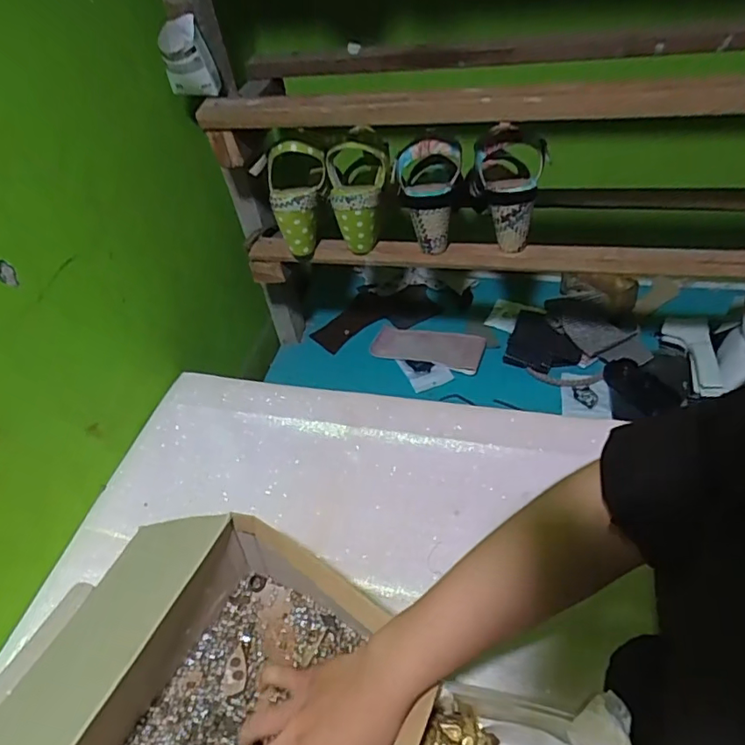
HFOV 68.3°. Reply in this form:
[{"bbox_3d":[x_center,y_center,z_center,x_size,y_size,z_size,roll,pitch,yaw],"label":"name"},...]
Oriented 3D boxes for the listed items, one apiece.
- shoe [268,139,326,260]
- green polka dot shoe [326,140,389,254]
[{"bbox_3d":[-0.094,-0.225,0.722,0.077,0.140,0.063,-13,45,-3],"label":"shoe"},{"bbox_3d":[-0.015,-0.228,0.714,0.079,0.136,0.078,-9,45,1],"label":"green polka dot shoe"}]

